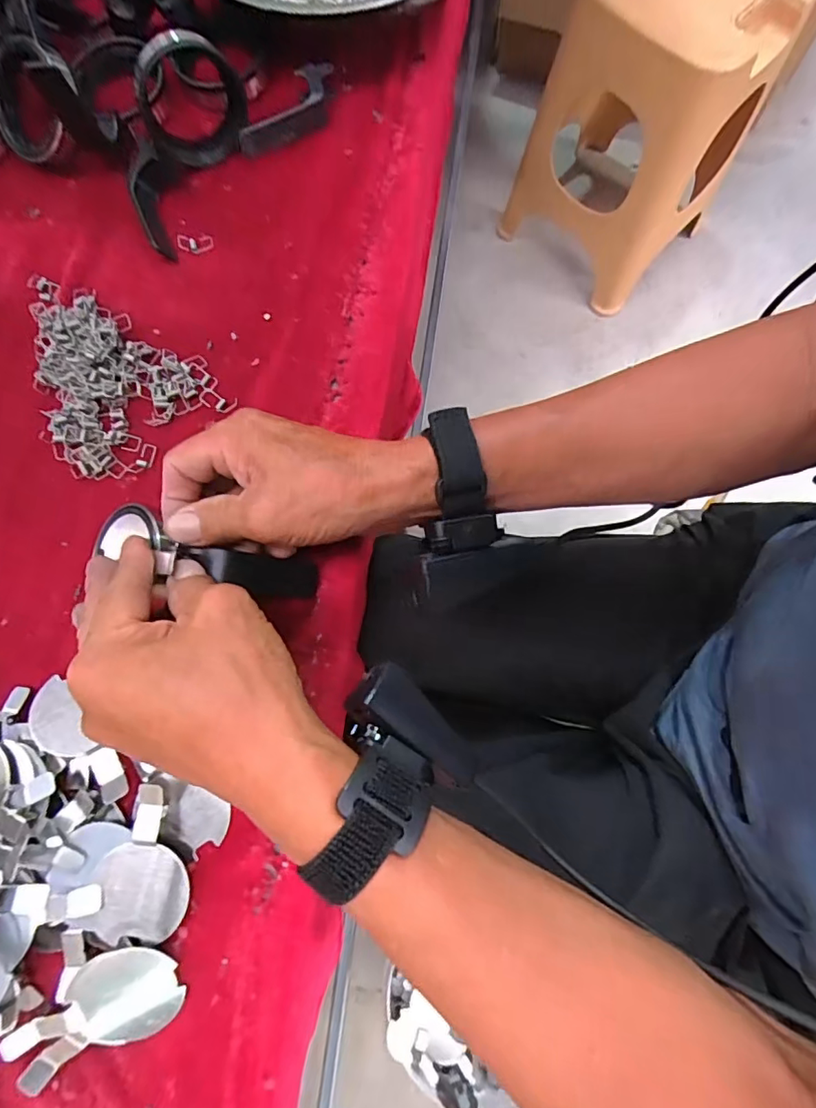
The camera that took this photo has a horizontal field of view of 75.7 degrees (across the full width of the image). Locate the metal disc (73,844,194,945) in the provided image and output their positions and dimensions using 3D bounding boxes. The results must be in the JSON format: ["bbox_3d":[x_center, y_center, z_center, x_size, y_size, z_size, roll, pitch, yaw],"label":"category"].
[{"bbox_3d":[-0.150,0.188,0.292,0.053,0.004,0.051,0,80,-2],"label":"metal disc"}]

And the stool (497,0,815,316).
[{"bbox_3d":[0.372,-0.711,0.871,0.326,0.440,0.269,34,80,7],"label":"stool"}]

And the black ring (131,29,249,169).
[{"bbox_3d":[-0.151,-0.317,0.367,0.070,0.070,0.027,-12,51,-13],"label":"black ring"}]

